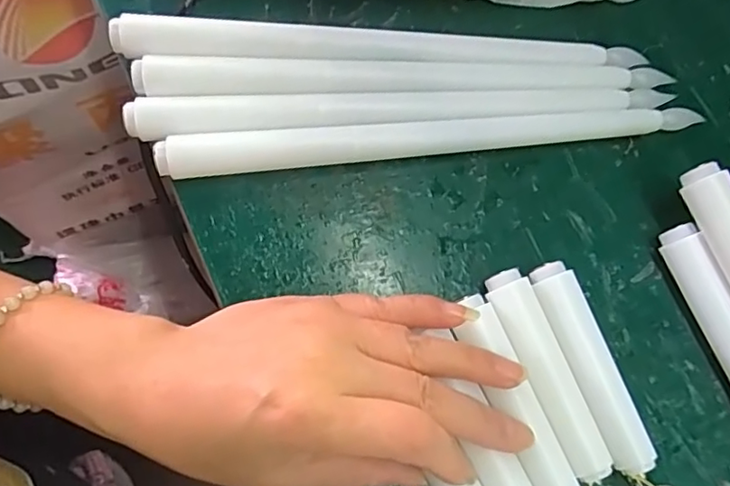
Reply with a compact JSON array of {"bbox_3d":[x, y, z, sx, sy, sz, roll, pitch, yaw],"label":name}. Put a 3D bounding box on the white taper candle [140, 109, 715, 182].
[{"bbox_3d":[0.031,-0.050,0.269,0.245,0.019,0.016,-6,74,-3],"label":"white taper candle"}]

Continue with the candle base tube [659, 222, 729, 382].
[{"bbox_3d":[0.152,0.035,0.247,0.015,0.019,0.086,-21,76,-7],"label":"candle base tube"}]

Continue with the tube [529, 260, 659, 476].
[{"bbox_3d":[0.093,0.051,0.242,0.017,0.019,0.087,-19,76,-7],"label":"tube"}]

